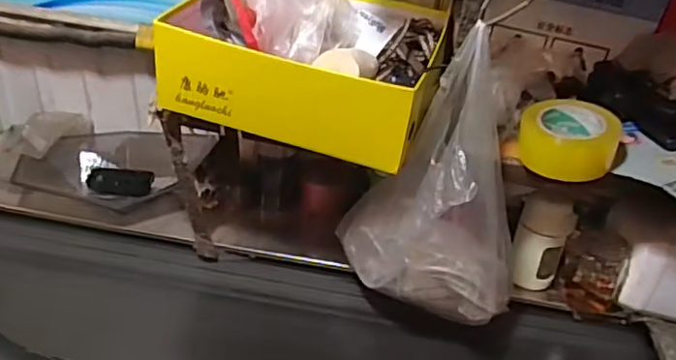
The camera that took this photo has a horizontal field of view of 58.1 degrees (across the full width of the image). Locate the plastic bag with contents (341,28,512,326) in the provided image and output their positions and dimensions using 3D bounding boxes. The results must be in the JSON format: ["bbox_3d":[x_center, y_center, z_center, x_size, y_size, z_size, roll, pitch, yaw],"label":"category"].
[{"bbox_3d":[0.140,0.001,0.795,0.151,0.340,0.231,-14,37,-28],"label":"plastic bag with contents"}]

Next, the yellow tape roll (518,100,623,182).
[{"bbox_3d":[0.299,-0.054,0.794,0.122,0.064,0.106,17,34,18],"label":"yellow tape roll"}]

